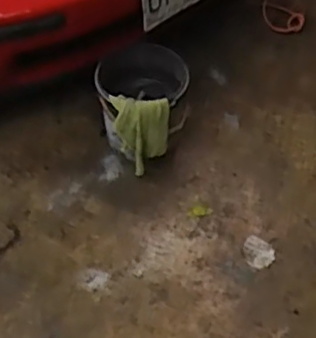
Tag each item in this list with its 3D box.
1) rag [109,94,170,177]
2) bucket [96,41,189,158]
[{"bbox_3d":[-0.039,-0.086,1.552,0.130,0.216,0.072,-13,57,-10],"label":"rag"},{"bbox_3d":[-0.038,-0.165,1.642,0.217,0.239,0.211,1,55,-1],"label":"bucket"}]

